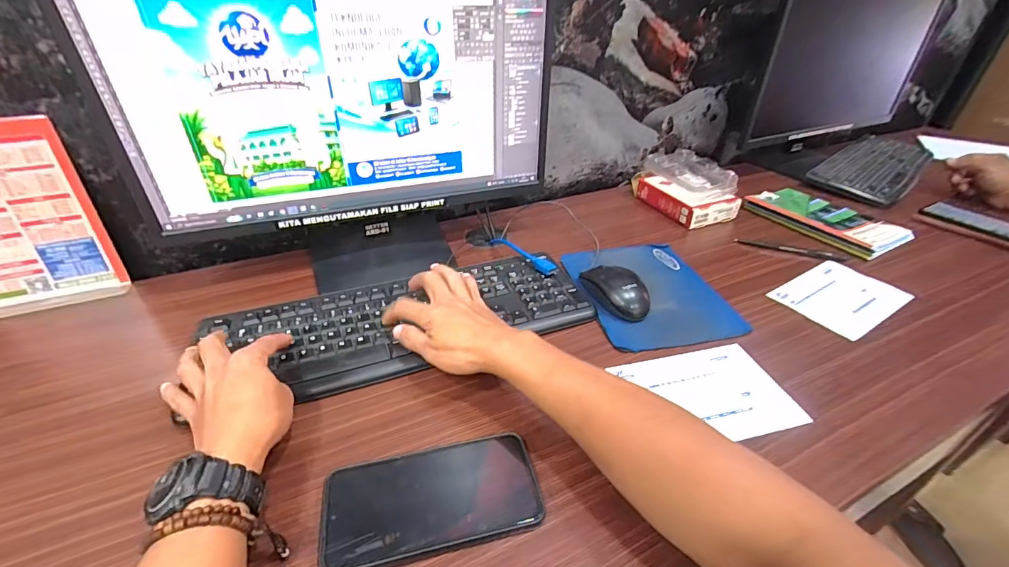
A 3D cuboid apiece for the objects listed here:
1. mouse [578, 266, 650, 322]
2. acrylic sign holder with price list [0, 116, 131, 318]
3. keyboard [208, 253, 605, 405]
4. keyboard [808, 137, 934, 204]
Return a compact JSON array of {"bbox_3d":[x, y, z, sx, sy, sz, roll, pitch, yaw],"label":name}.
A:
[{"bbox_3d":[0.140,0.005,0.540,0.059,0.033,0.090,-18,40,-24],"label":"mouse"},{"bbox_3d":[-0.568,-0.066,0.502,0.150,0.214,0.045,-15,39,-21],"label":"acrylic sign holder with price list"},{"bbox_3d":[-0.105,0.041,0.502,0.413,0.020,0.149,-11,37,-17],"label":"keyboard"},{"bbox_3d":[0.789,-0.257,0.924,0.468,0.024,0.155,-29,45,-35],"label":"keyboard"}]

